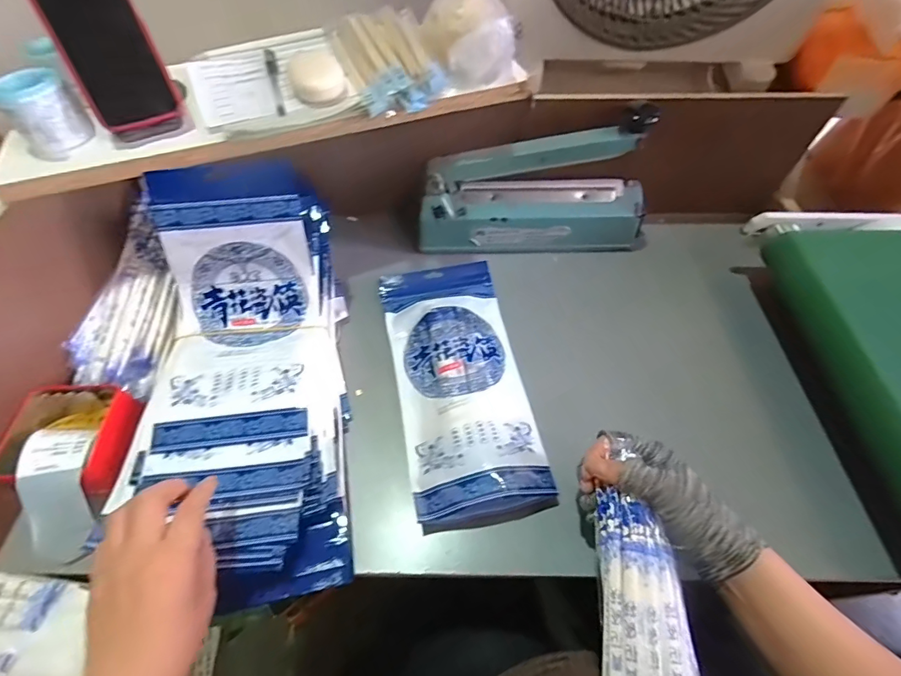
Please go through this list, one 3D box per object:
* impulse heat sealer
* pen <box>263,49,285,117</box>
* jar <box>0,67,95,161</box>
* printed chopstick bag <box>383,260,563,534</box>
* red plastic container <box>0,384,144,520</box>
[{"bbox_3d":[0.109,-0.190,0.566,0.294,0.170,0.064,-1,54,0],"label":"impulse heat sealer"},{"bbox_3d":[-0.203,-0.297,0.505,0.012,0.012,0.147,-14,55,-10],"label":"pen"},{"bbox_3d":[-0.398,-0.220,0.432,0.057,0.060,0.061,0,54,0],"label":"jar"},{"bbox_3d":[0.008,0.037,0.491,0.139,0.027,0.313,-10,55,-7],"label":"printed chopstick bag"},{"bbox_3d":[-0.367,0.101,0.432,0.117,0.046,0.123,0,54,1],"label":"red plastic container"}]

